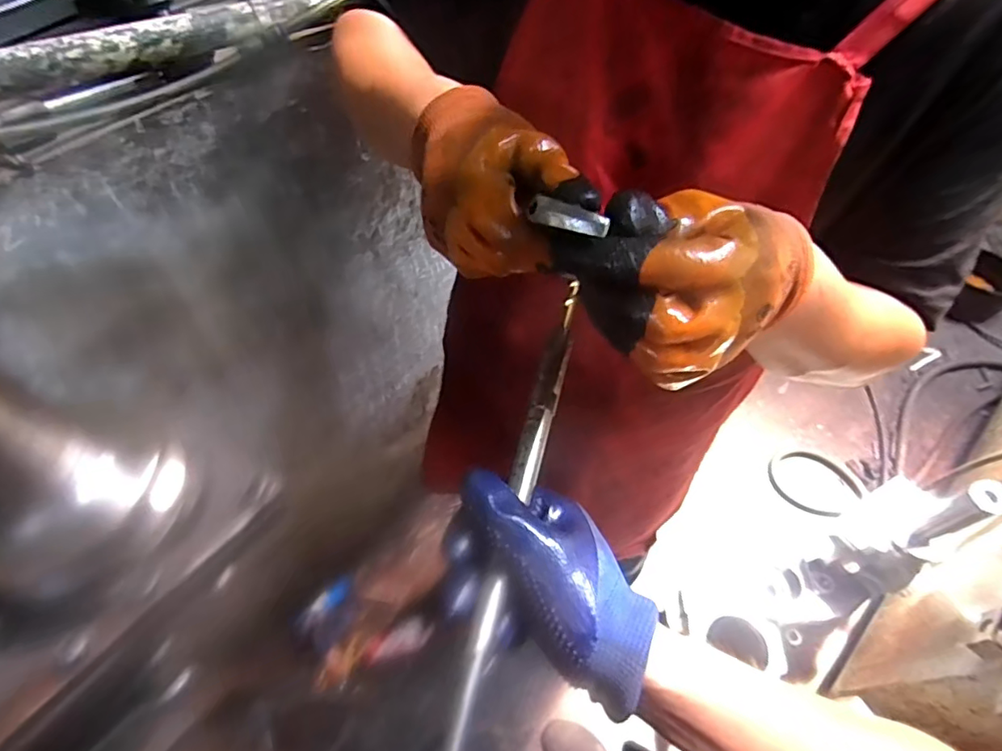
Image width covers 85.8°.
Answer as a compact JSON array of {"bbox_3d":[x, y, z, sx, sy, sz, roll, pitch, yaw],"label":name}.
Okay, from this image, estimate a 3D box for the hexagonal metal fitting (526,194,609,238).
[{"bbox_3d":[0.031,-0.074,0.253,0.034,0.008,0.009,25,60,16],"label":"hexagonal metal fitting"}]

